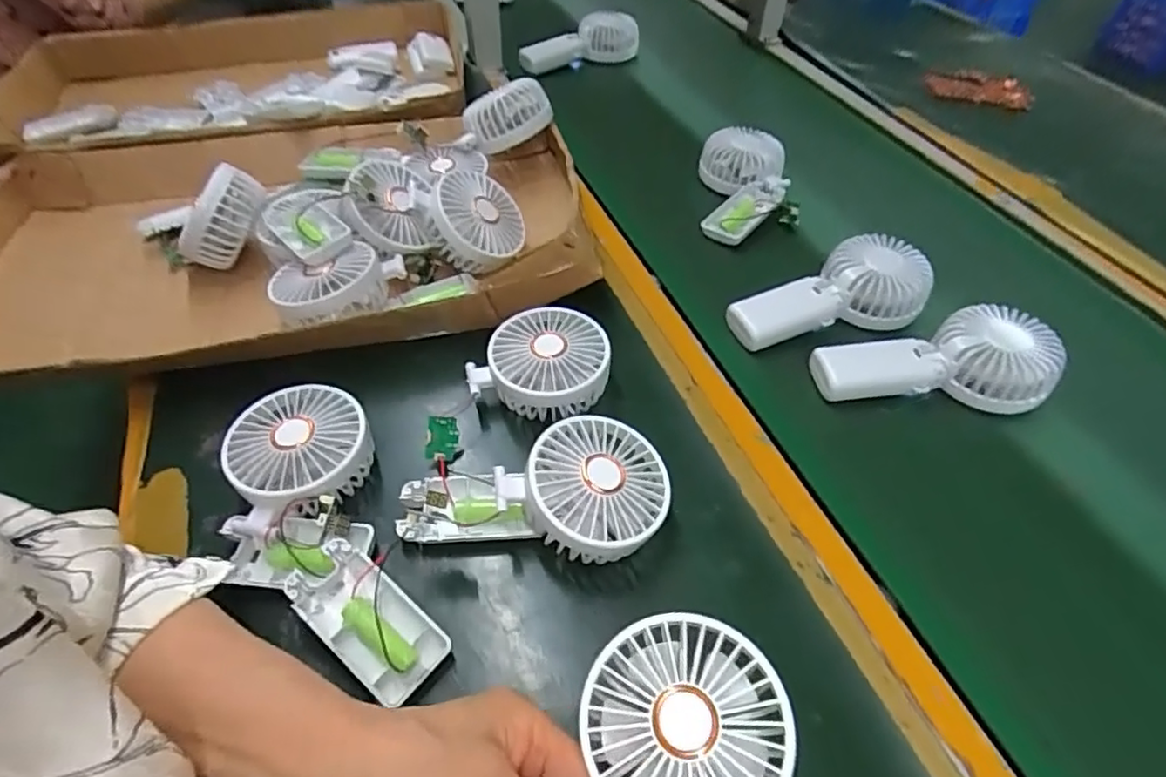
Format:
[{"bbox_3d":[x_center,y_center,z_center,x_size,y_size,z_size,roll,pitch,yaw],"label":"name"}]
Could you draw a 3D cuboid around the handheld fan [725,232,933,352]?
[{"bbox_3d":[0.206,-0.075,0.509,0.165,0.042,0.081,-25,55,-22],"label":"handheld fan"}]

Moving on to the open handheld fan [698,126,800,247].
[{"bbox_3d":[0.169,-0.211,0.631,0.090,0.043,0.148,3,50,-1],"label":"open handheld fan"}]

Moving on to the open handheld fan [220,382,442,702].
[{"bbox_3d":[-0.162,0.092,0.373,0.102,0.053,0.213,-21,54,-19],"label":"open handheld fan"}]

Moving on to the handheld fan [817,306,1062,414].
[{"bbox_3d":[0.266,-0.023,0.474,0.171,0.048,0.075,0,50,-3],"label":"handheld fan"}]

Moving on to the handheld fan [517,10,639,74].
[{"bbox_3d":[-0.004,-0.485,0.861,0.163,0.051,0.058,-22,54,-20],"label":"handheld fan"}]

